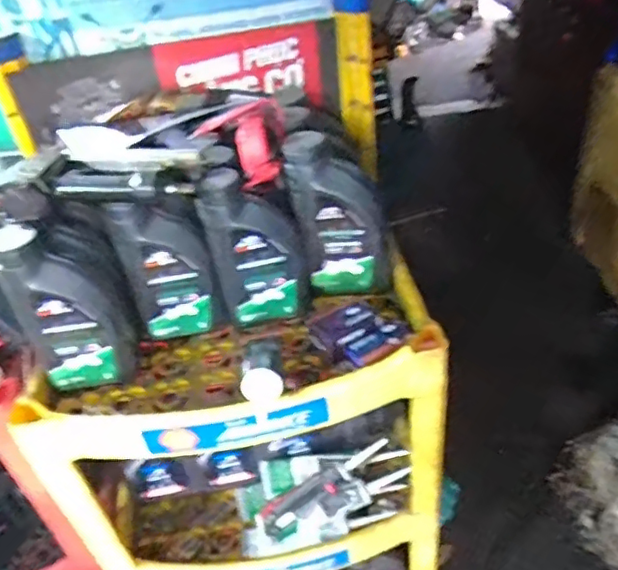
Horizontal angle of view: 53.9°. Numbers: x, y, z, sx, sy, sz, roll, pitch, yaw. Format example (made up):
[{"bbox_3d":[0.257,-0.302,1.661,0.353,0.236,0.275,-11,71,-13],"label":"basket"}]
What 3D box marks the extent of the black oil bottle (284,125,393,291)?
[{"bbox_3d":[0.041,-0.093,0.788,0.123,0.209,0.057,-2,39,6],"label":"black oil bottle"}]

